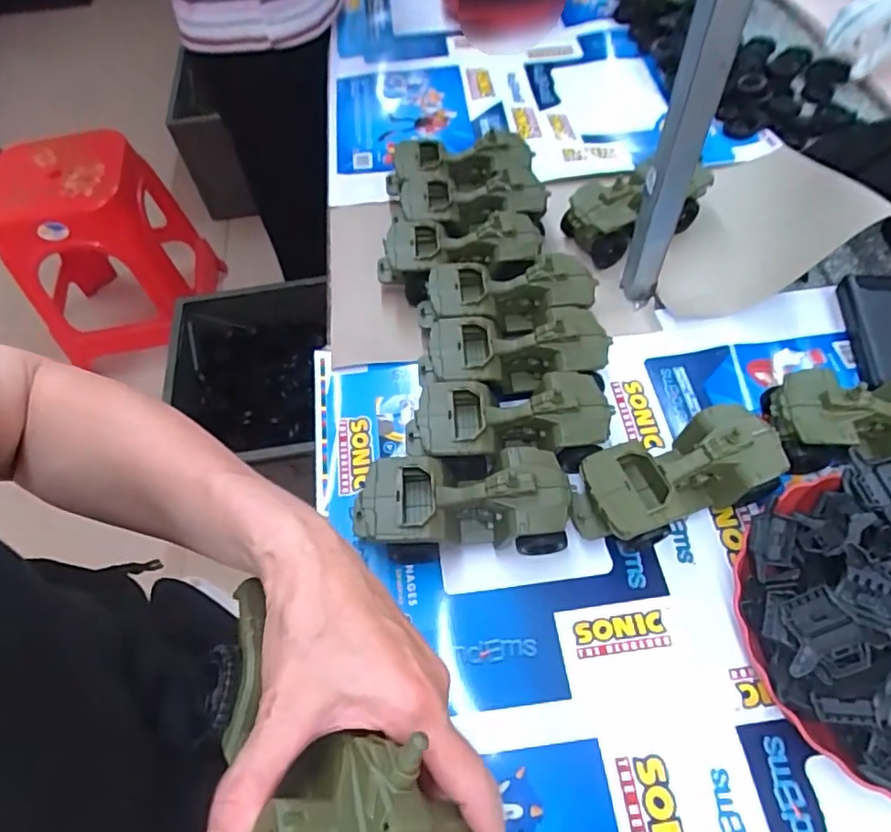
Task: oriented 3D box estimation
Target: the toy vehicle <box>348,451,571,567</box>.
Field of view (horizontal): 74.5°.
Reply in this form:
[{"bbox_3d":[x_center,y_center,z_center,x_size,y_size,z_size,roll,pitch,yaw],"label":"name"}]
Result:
[{"bbox_3d":[0.015,0.080,0.527,0.184,0.081,0.090,-4,58,2],"label":"toy vehicle"}]

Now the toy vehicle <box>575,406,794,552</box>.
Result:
[{"bbox_3d":[0.202,0.059,0.527,0.183,0.078,0.082,-17,59,-7],"label":"toy vehicle"}]

